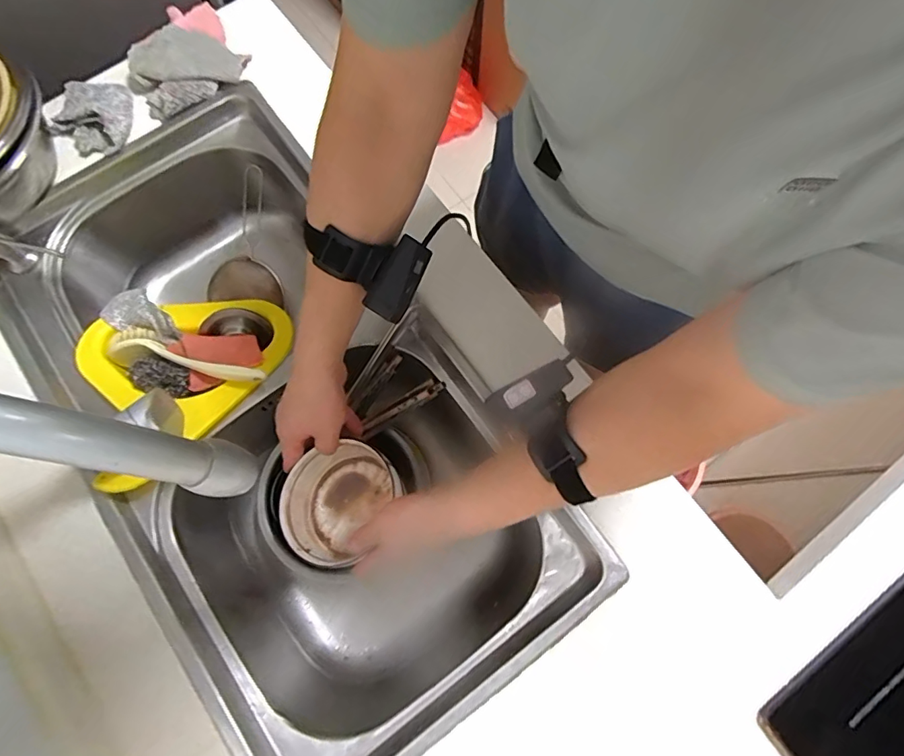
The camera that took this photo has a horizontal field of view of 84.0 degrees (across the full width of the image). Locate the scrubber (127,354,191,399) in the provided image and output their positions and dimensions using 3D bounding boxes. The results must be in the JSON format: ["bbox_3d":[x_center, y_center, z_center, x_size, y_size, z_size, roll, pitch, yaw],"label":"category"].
[{"bbox_3d":[-0.328,-0.001,0.564,0.063,0.027,0.042,25,77,7],"label":"scrubber"}]

